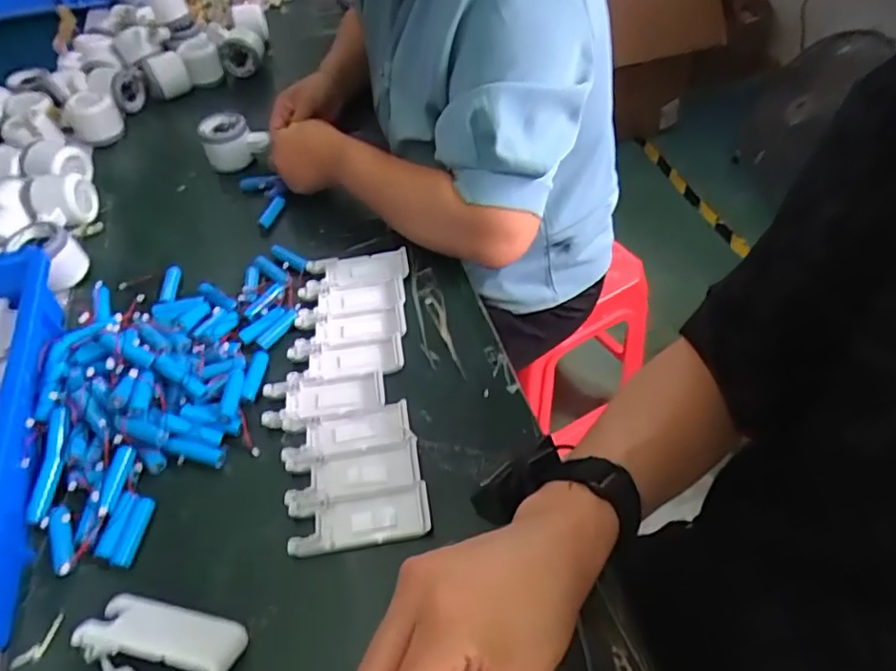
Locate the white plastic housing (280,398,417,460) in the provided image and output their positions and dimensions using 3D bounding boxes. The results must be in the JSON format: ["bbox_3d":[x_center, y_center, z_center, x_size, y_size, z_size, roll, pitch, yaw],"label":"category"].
[{"bbox_3d":[-0.084,0.078,0.496,0.104,0.010,0.041,-8,50,-4],"label":"white plastic housing"}]

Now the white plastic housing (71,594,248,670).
[{"bbox_3d":[-0.185,0.197,0.388,0.101,0.012,0.043,12,23,8],"label":"white plastic housing"}]

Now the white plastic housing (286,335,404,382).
[{"bbox_3d":[-0.093,0.020,0.544,0.103,0.012,0.041,-9,50,-4],"label":"white plastic housing"}]

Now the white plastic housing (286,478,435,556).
[{"bbox_3d":[-0.066,0.137,0.448,0.103,0.009,0.041,-9,50,-5],"label":"white plastic housing"}]

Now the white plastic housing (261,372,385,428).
[{"bbox_3d":[-0.108,0.053,0.519,0.102,0.011,0.040,-9,50,-5],"label":"white plastic housing"}]

